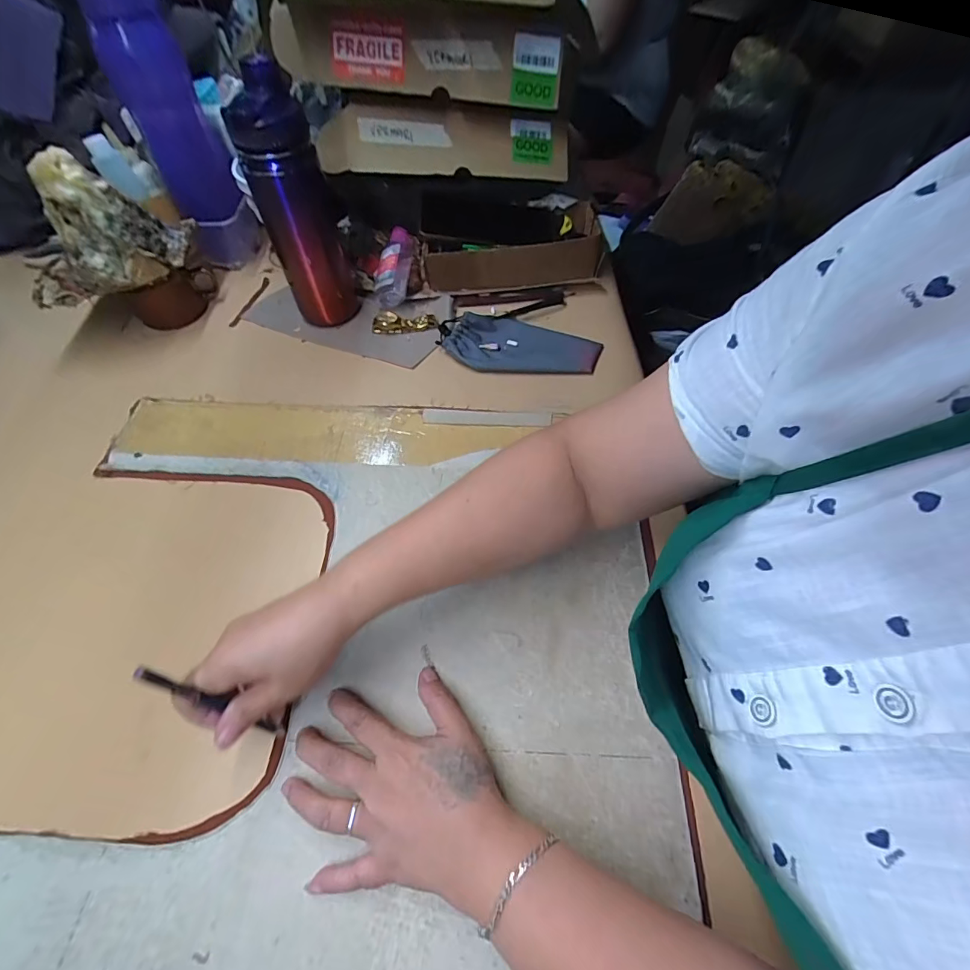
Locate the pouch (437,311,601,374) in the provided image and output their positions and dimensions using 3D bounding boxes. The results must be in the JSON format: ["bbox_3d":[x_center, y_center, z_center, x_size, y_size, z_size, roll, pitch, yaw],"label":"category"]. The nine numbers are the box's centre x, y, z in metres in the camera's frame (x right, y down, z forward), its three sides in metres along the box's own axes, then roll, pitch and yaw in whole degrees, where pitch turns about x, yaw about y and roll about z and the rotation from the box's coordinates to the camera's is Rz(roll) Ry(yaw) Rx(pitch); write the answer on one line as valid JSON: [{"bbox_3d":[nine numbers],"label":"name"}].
[{"bbox_3d":[0.040,-0.169,0.527,0.184,0.016,0.082,5,58,3],"label":"pouch"}]

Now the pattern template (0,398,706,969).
[{"bbox_3d":[-0.120,0.113,0.358,0.503,0.010,0.459,2,58,1],"label":"pattern template"}]

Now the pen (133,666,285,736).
[{"bbox_3d":[-0.160,0.135,0.270,0.004,0.126,0.006,20,59,32],"label":"pen"}]

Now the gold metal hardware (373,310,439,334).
[{"bbox_3d":[-0.098,-0.200,0.547,0.077,0.015,0.023,-6,58,-3],"label":"gold metal hardware"}]

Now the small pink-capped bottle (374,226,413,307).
[{"bbox_3d":[-0.115,-0.279,0.575,0.047,0.048,0.106,2,58,1],"label":"small pink-capped bottle"}]

